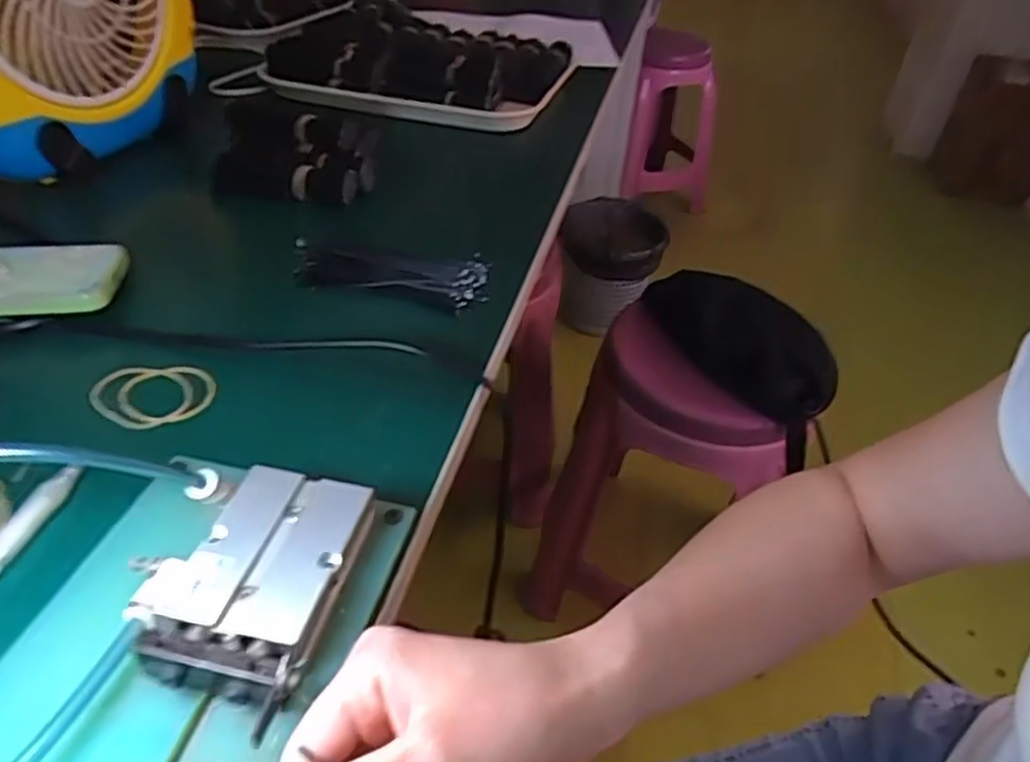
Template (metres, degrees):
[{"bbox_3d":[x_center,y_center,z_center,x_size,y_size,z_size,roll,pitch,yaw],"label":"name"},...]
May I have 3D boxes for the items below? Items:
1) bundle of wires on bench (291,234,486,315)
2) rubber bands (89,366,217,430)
[{"bbox_3d":[-0.083,-0.072,0.482,0.128,0.012,0.051,8,41,2],"label":"bundle of wires on bench"},{"bbox_3d":[-0.194,0.006,0.386,0.062,0.007,0.048,-9,43,-17],"label":"rubber bands"}]

